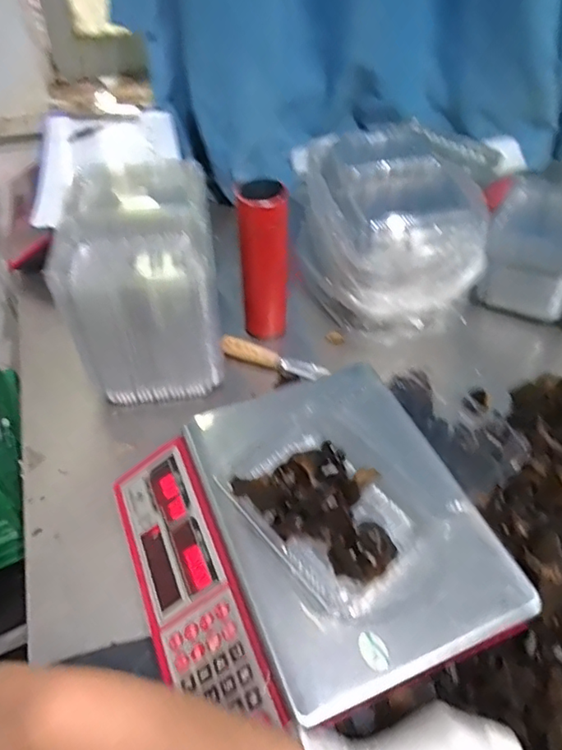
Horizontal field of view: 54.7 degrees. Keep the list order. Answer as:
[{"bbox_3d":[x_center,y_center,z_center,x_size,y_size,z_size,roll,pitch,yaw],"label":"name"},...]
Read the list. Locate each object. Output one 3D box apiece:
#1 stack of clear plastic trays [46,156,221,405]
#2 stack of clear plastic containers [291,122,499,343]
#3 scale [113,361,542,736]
[{"bbox_3d":[-0.181,-0.139,0.742,0.171,0.197,0.289,-6,46,-5],"label":"stack of clear plastic trays"},{"bbox_3d":[0.150,-0.211,0.823,0.223,0.188,0.289,-7,46,-6],"label":"stack of clear plastic containers"},{"bbox_3d":[0.016,0.156,0.517,0.306,0.103,0.301,-20,51,-13],"label":"scale"}]

